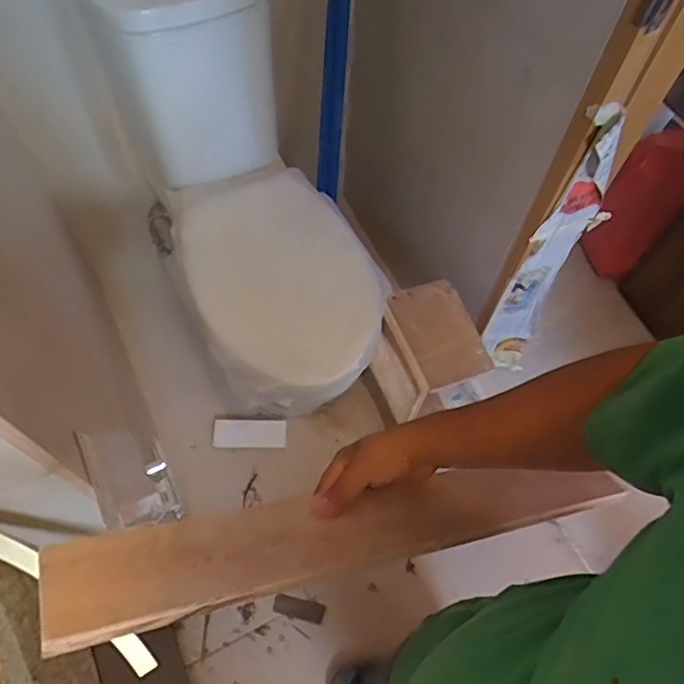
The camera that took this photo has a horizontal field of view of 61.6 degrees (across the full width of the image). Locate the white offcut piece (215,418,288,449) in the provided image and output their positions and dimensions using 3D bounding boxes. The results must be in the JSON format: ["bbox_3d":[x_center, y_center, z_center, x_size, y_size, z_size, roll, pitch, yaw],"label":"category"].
[{"bbox_3d":[-0.231,0.228,1.443,0.180,0.015,0.071,2,61,-2],"label":"white offcut piece"}]

